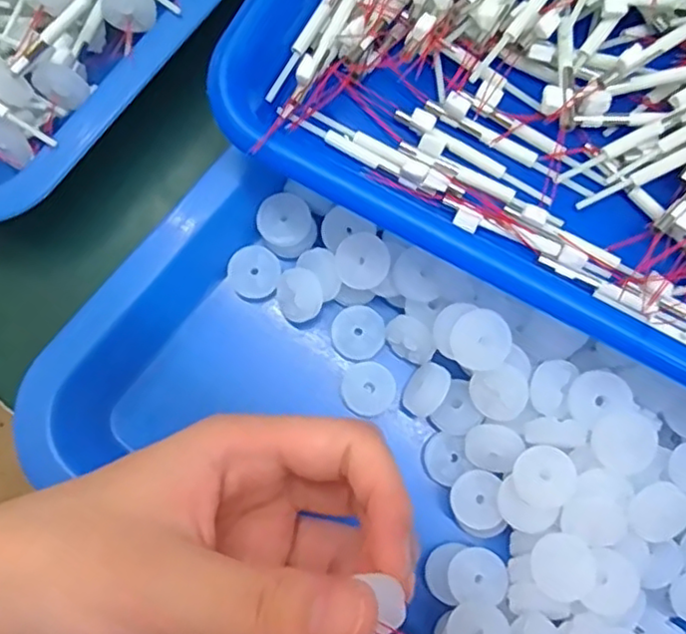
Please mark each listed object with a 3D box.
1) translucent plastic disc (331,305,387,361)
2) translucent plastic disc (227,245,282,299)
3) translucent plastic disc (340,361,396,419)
[{"bbox_3d":[0.006,0.006,0.255,0.020,0.005,0.020,0,80,0],"label":"translucent plastic disc"},{"bbox_3d":[-0.036,-0.018,0.260,0.020,0.006,0.020,0,80,0],"label":"translucent plastic disc"},{"bbox_3d":[0.010,0.028,0.251,0.020,0.005,0.020,0,80,0],"label":"translucent plastic disc"}]

